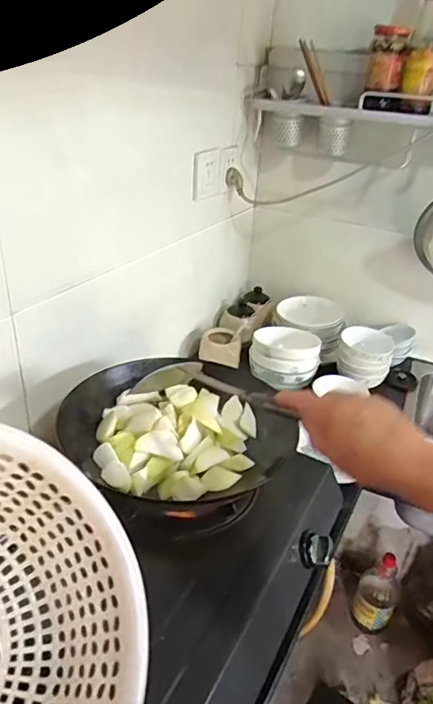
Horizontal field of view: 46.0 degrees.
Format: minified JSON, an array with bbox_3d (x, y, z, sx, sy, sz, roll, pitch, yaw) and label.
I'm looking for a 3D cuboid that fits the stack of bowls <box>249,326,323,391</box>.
[{"bbox_3d":[0.148,0.008,1.103,0.145,0.084,0.126,6,31,4],"label":"stack of bowls"}]

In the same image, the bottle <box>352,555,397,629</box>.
[{"bbox_3d":[0.473,0.696,1.498,0.111,0.326,0.086,20,34,25],"label":"bottle"}]

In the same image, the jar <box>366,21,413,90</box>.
[{"bbox_3d":[0.318,-0.547,0.946,0.059,0.103,0.060,26,37,33],"label":"jar"}]

